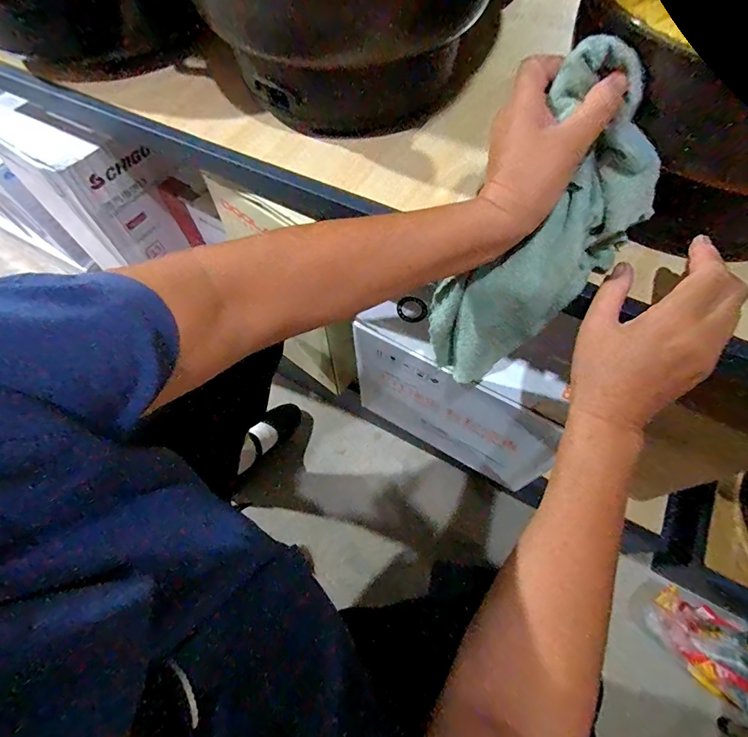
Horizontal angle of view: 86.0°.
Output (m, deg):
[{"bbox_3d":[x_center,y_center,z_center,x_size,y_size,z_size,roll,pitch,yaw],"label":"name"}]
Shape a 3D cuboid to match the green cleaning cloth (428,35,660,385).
[{"bbox_3d":[0.139,-0.098,0.361,0.069,0.295,0.100,-20,59,-44],"label":"green cleaning cloth"}]

